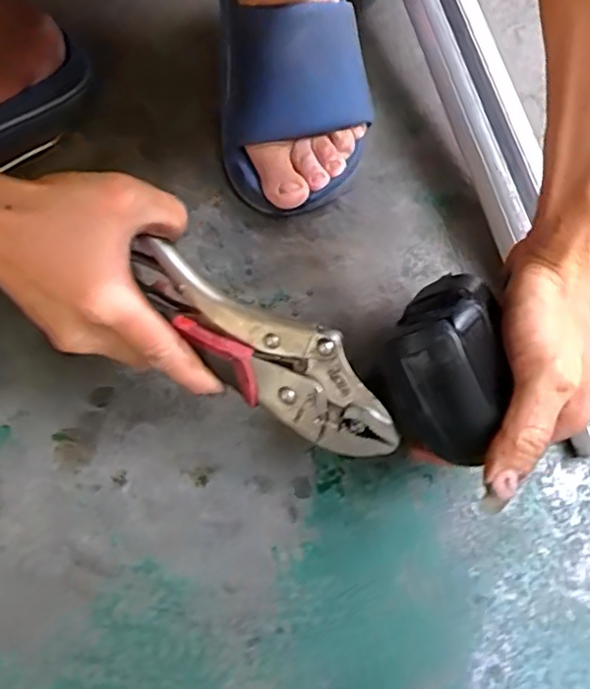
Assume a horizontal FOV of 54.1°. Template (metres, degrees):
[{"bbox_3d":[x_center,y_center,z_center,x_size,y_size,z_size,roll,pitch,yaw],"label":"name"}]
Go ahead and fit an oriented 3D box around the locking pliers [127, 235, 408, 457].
[{"bbox_3d":[-0.018,0.008,0.318,0.168,0.016,0.060,29,111,7],"label":"locking pliers"}]

